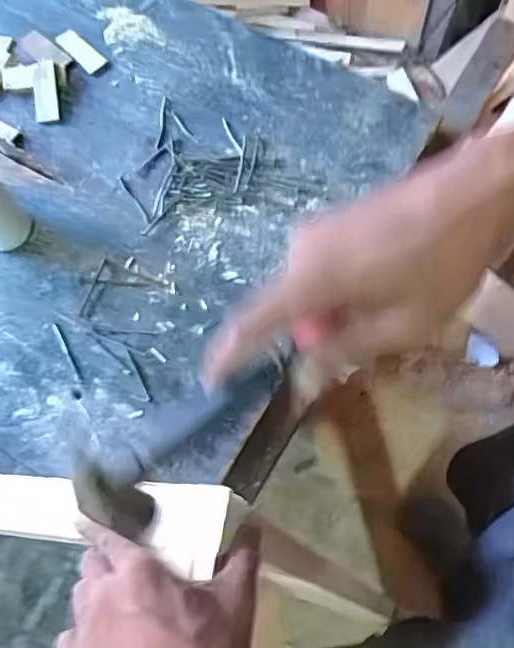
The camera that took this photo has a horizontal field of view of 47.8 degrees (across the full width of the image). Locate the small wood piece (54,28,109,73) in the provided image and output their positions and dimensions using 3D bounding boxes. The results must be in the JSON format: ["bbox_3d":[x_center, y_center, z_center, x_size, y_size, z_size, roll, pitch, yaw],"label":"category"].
[{"bbox_3d":[-0.220,-0.341,0.724,0.029,0.016,0.071,-44,75,-11],"label":"small wood piece"}]

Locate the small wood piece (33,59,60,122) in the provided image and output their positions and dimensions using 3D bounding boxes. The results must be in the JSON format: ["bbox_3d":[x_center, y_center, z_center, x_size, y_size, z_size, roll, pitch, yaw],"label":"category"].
[{"bbox_3d":[-0.253,-0.279,0.693,0.029,0.008,0.072,-4,91,1],"label":"small wood piece"}]

